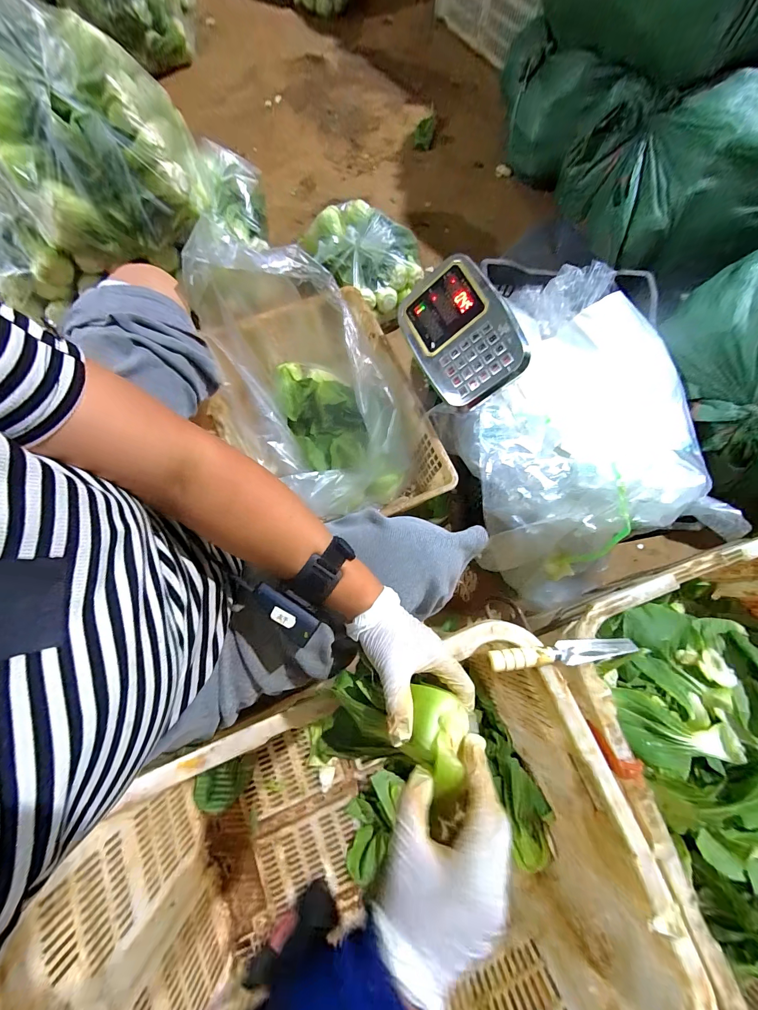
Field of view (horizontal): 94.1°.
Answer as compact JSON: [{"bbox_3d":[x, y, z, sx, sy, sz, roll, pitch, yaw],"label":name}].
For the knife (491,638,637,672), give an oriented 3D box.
[{"bbox_3d":[0.232,0.185,0.438,0.194,0.030,0.029,-1,75,-2],"label":"knife"}]

